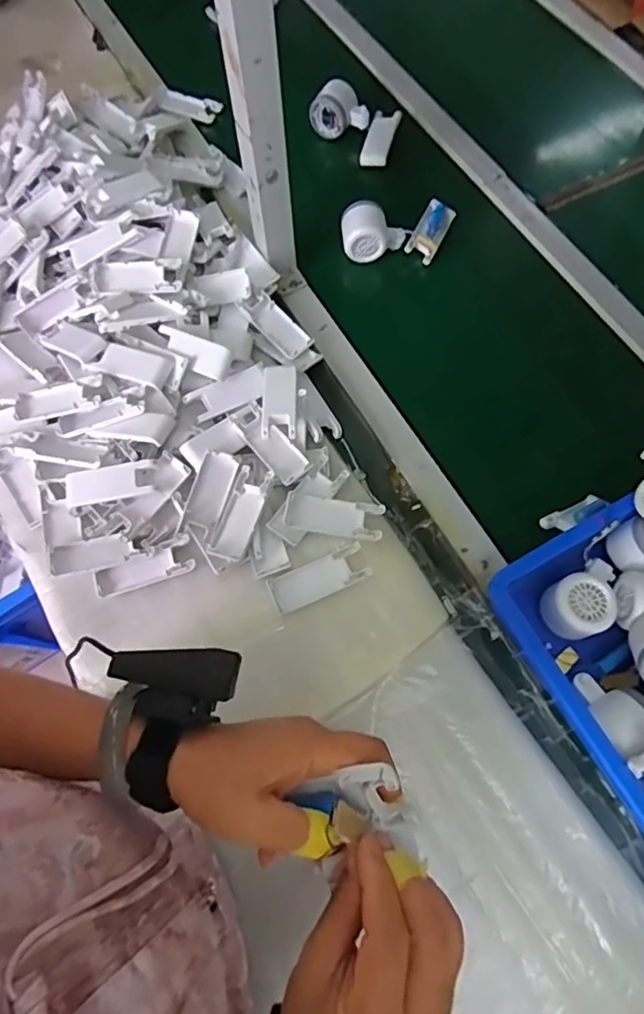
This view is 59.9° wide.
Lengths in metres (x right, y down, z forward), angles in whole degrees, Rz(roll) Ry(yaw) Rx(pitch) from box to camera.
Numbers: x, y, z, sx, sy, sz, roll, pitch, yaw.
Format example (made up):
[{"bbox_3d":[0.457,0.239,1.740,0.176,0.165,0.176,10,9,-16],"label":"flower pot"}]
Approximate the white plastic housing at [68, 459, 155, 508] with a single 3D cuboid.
[{"bbox_3d":[-0.228,-0.025,0.597,0.094,0.014,0.036,-9,69,-2],"label":"white plastic housing"}]

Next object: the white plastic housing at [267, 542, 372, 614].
[{"bbox_3d":[-0.002,0.074,0.577,0.101,0.004,0.038,-23,70,-7],"label":"white plastic housing"}]

